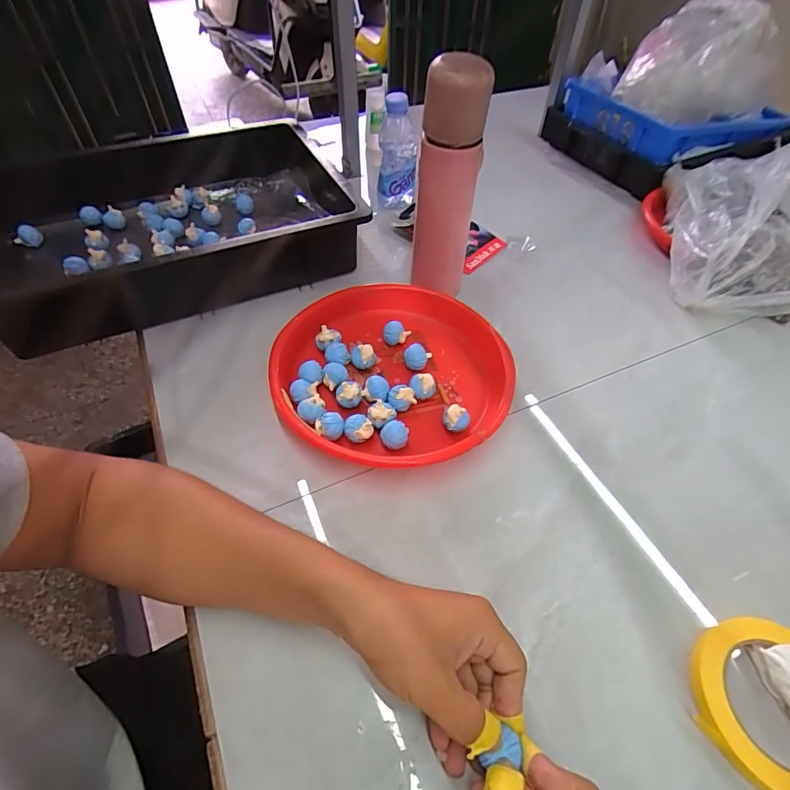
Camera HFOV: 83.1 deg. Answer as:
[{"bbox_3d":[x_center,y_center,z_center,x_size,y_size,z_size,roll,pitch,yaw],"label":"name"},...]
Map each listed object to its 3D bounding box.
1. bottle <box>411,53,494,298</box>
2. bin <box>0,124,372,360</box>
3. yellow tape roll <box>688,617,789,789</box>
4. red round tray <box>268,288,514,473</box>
[{"bbox_3d":[0.057,-0.218,0.507,0.068,0.259,0.061,5,52,3],"label":"bottle"},{"bbox_3d":[-0.295,-0.230,0.616,0.447,0.105,0.318,-21,55,-17],"label":"bin"},{"bbox_3d":[0.268,0.219,0.315,0.103,0.014,0.108,1,52,-1],"label":"yellow tape roll"},{"bbox_3d":[0.001,-0.028,0.494,0.244,0.044,0.252,1,52,-1],"label":"red round tray"}]

